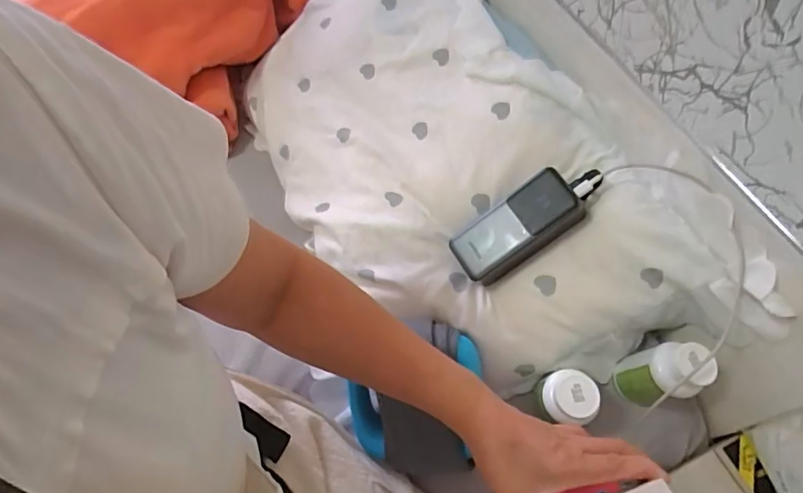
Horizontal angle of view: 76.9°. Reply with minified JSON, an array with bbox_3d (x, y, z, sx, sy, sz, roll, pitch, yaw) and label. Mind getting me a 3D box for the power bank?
[{"bbox_3d":[0.119,-0.017,0.520,0.132,0.049,0.056,-37,63,12],"label":"power bank"}]

